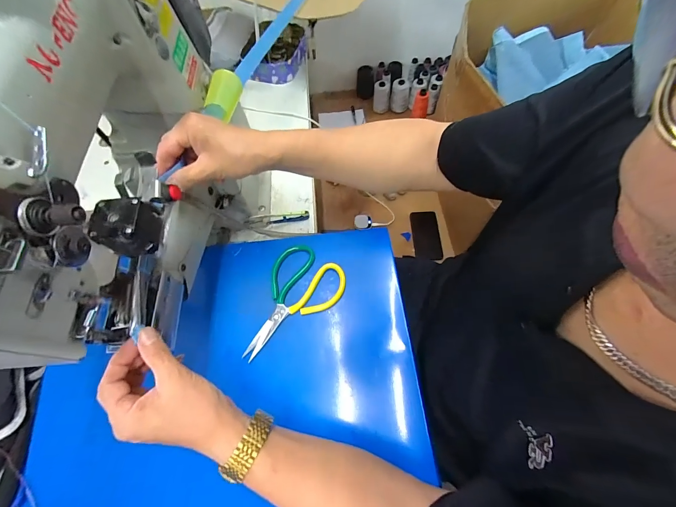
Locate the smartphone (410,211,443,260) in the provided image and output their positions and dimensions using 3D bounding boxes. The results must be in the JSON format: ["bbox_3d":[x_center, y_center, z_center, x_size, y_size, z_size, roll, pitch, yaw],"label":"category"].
[{"bbox_3d":[0.284,-0.057,0.966,0.085,0.012,0.155,-9,91,9],"label":"smartphone"}]

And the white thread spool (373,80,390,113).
[{"bbox_3d":[0.171,-0.615,1.183,0.062,0.107,0.054,3,64,4],"label":"white thread spool"}]

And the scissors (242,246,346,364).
[{"bbox_3d":[-0.076,0.081,0.474,0.113,0.022,0.188,30,69,16],"label":"scissors"}]

